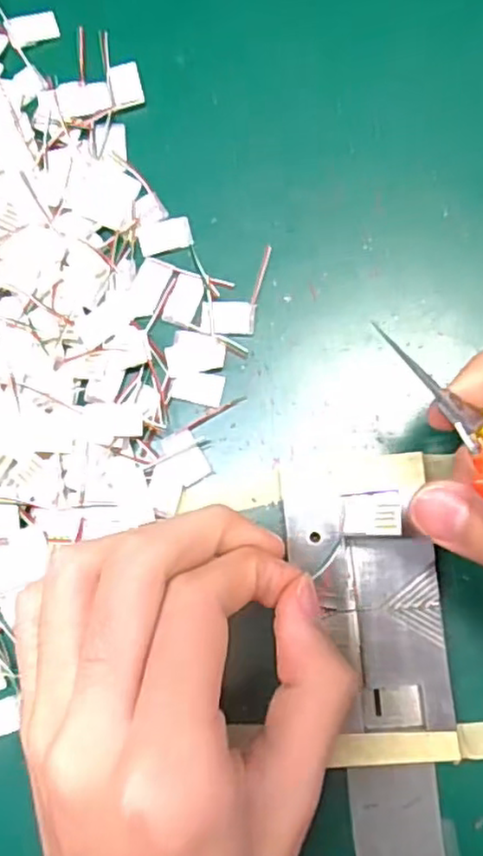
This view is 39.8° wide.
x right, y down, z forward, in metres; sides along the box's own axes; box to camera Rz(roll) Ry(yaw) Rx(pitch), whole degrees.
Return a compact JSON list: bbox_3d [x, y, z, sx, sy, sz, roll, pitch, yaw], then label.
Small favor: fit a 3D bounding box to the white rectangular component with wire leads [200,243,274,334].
[{"bbox_3d":[-0.002,-0.052,0.252,0.020,0.004,0.037,12,83,7],"label":"white rectangular component with wire leads"}]

